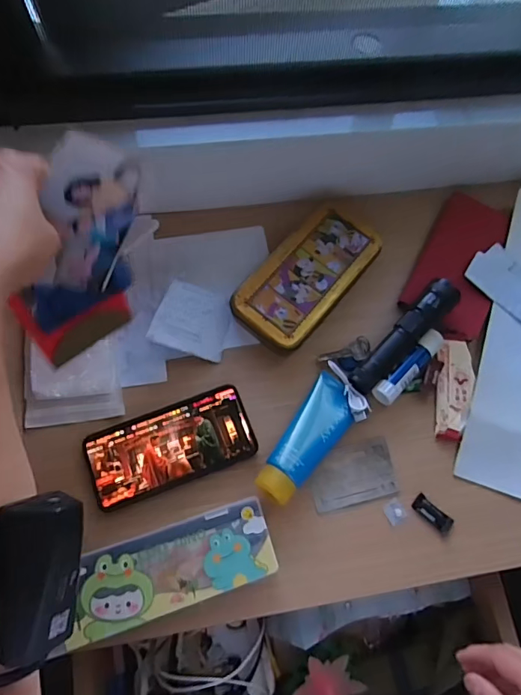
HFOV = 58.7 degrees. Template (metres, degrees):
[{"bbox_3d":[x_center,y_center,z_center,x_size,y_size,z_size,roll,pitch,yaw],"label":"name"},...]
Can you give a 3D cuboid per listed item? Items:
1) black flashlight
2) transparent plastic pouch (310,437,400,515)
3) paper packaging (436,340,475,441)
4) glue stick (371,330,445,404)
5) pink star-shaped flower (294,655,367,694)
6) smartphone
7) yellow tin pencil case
[{"bbox_3d":[0.156,-0.012,0.502,0.032,0.034,0.153,42,79,10],"label":"black flashlight"},{"bbox_3d":[0.095,0.132,0.480,0.089,0.004,0.058,-13,73,-9],"label":"transparent plastic pouch"},{"bbox_3d":[0.216,0.046,0.512,0.037,0.008,0.111,7,75,2],"label":"paper packaging"},{"bbox_3d":[0.163,0.021,0.506,0.103,0.018,0.022,-43,80,-16],"label":"glue stick"},{"bbox_3d":[0.072,0.360,0.483,0.063,0.012,0.069,28,72,5],"label":"pink star-shaped flower"},{"bbox_3d":[-0.090,0.098,0.469,0.161,0.014,0.079,-19,74,-11],"label":"smartphone"},{"bbox_3d":[0.052,-0.081,0.522,0.089,0.024,0.179,39,78,10],"label":"yellow tin pencil case"}]

